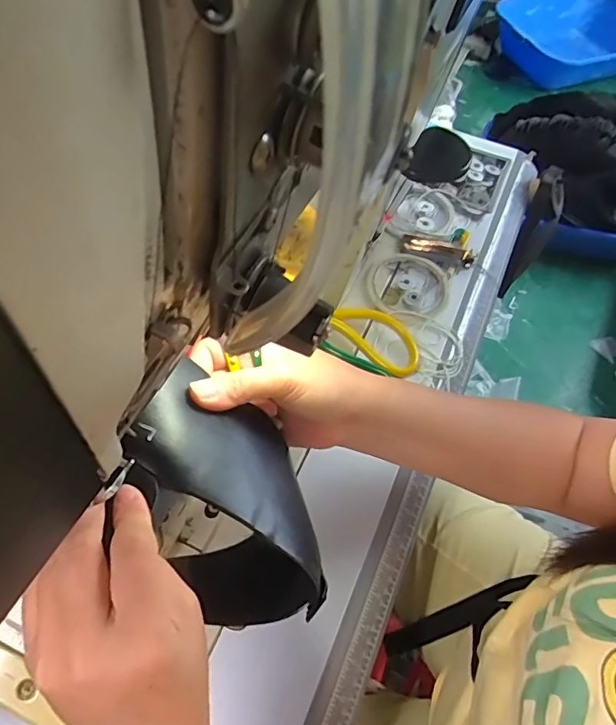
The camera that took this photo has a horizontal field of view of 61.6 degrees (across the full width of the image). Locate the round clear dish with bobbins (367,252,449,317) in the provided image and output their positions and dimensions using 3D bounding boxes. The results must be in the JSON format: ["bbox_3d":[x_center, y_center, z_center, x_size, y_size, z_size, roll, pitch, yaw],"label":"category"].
[{"bbox_3d":[0.111,-0.084,0.580,0.090,0.016,0.086,2,59,-3],"label":"round clear dish with bobbins"}]

